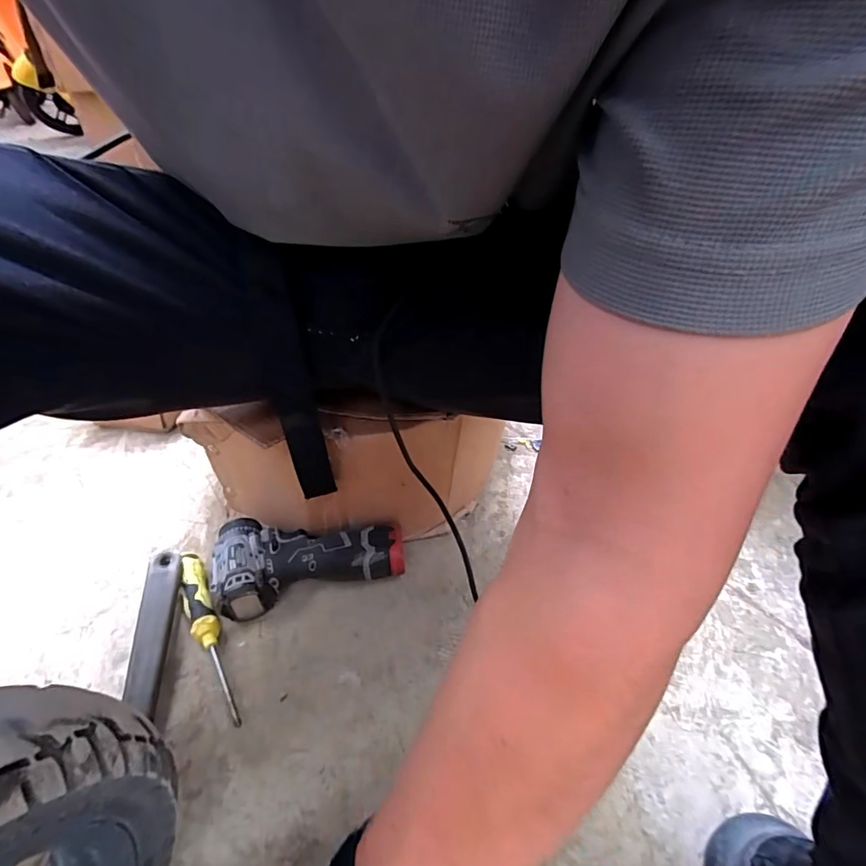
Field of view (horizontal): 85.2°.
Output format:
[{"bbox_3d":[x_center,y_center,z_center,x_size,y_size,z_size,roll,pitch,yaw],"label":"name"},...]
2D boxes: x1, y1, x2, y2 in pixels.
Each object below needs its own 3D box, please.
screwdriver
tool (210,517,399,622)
[{"bbox_3d":[-0.226,0.198,0.469,0.027,0.031,0.191,-23,45,-22],"label":"screwdriver"},{"bbox_3d":[-0.136,0.134,0.522,0.198,0.057,0.104,-10,41,-9],"label":"tool"}]

